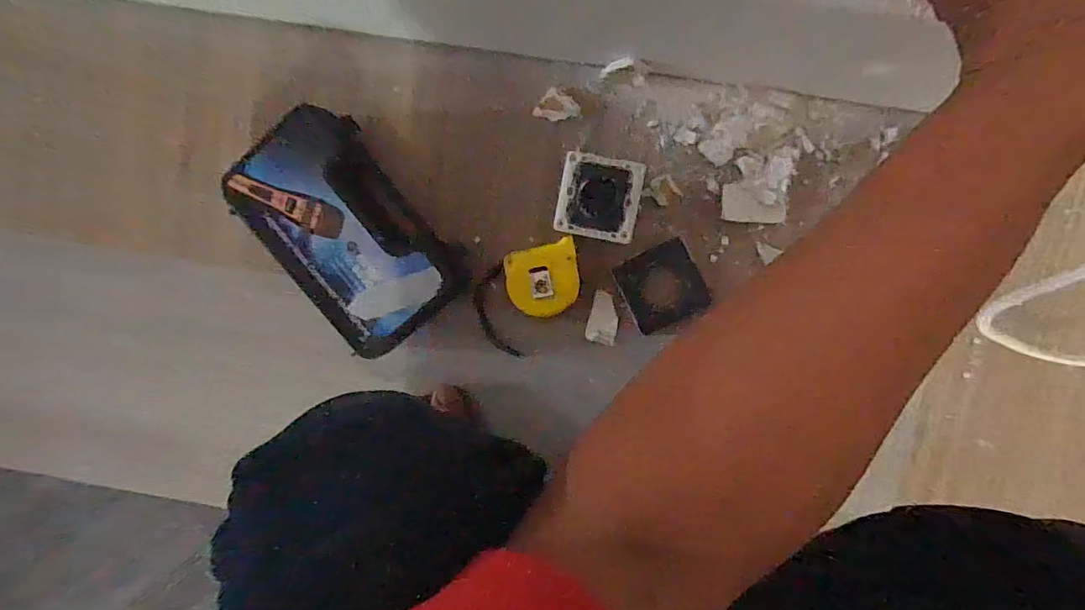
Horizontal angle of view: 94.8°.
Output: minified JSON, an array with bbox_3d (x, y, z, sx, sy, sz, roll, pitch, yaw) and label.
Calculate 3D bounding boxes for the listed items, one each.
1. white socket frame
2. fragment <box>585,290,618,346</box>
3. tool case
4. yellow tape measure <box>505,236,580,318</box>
[{"bbox_3d":[0.060,-0.113,0.530,0.083,0.034,0.081,11,99,3],"label":"white socket frame"},{"bbox_3d":[0.069,0.015,0.563,0.033,0.006,0.058,11,99,3],"label":"fragment"},{"bbox_3d":[-0.207,-0.079,0.539,0.142,0.071,0.247,-38,93,8],"label":"tool case"},{"bbox_3d":[0.003,-0.028,0.543,0.076,0.038,0.074,-14,97,6],"label":"yellow tape measure"}]

